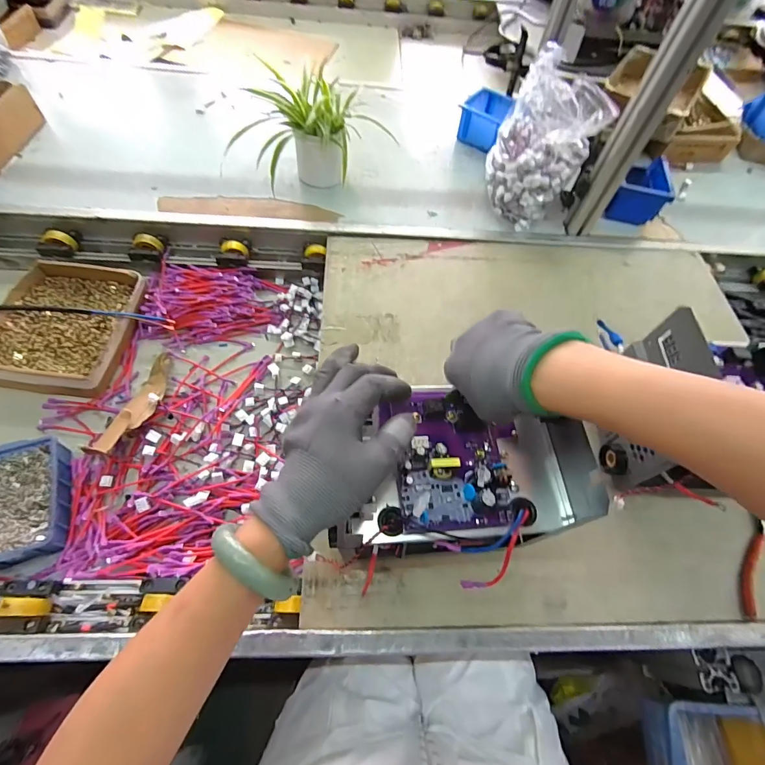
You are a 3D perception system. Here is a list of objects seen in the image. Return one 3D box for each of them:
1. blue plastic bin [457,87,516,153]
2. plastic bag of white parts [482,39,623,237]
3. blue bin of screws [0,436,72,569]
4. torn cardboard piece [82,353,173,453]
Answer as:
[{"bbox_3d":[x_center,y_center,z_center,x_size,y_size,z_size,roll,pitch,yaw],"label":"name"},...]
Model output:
[{"bbox_3d":[0.221,-0.576,0.891,0.087,0.072,0.112,29,64,13],"label":"blue plastic bin"},{"bbox_3d":[0.277,-0.404,0.715,0.165,0.207,0.160,23,62,10],"label":"plastic bag of white parts"},{"bbox_3d":[-0.463,0.152,0.517,0.103,0.043,0.152,-13,63,-13],"label":"blue bin of screws"},{"bbox_3d":[-0.361,0.030,0.605,0.054,0.029,0.180,10,47,3],"label":"torn cardboard piece"}]

